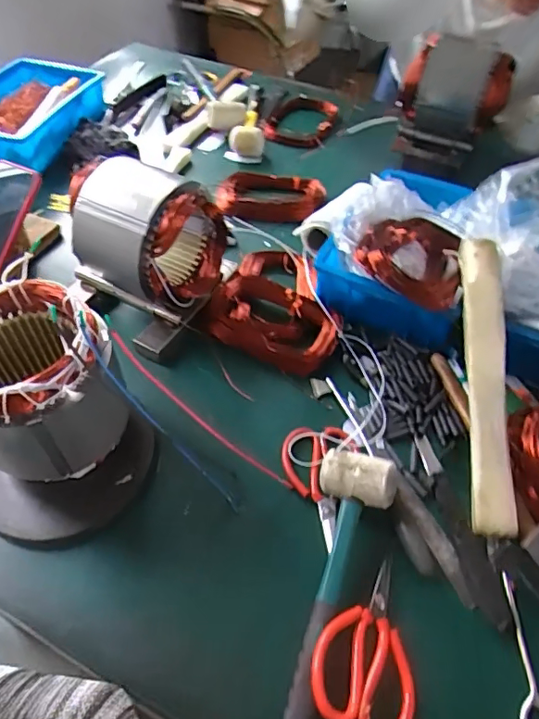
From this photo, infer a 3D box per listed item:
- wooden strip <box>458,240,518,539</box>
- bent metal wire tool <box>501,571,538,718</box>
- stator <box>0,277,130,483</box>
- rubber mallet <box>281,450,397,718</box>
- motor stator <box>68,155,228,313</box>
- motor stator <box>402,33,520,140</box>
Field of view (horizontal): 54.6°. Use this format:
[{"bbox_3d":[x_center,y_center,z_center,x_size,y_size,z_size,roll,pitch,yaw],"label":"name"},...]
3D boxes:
[{"bbox_3d":[0.239,0.011,0.582,0.039,0.028,0.349,5,67,5],"label":"wooden strip"},{"bbox_3d":[0.225,0.261,0.462,0.028,0.014,0.137,0,50,1],"label":"bent metal wire tool"},{"bbox_3d":[-0.230,0.034,0.526,0.135,0.170,0.140,1,50,-1],"label":"stator"},{"bbox_3d":[0.060,0.217,0.469,0.071,0.057,0.277,12,50,9],"label":"rubber mallet"},{"bbox_3d":[-0.161,-0.155,0.663,0.160,0.133,0.160,14,51,11],"label":"motor stator"},{"bbox_3d":[0.373,-0.530,1.022,0.176,0.147,0.176,28,56,22],"label":"motor stator"}]

